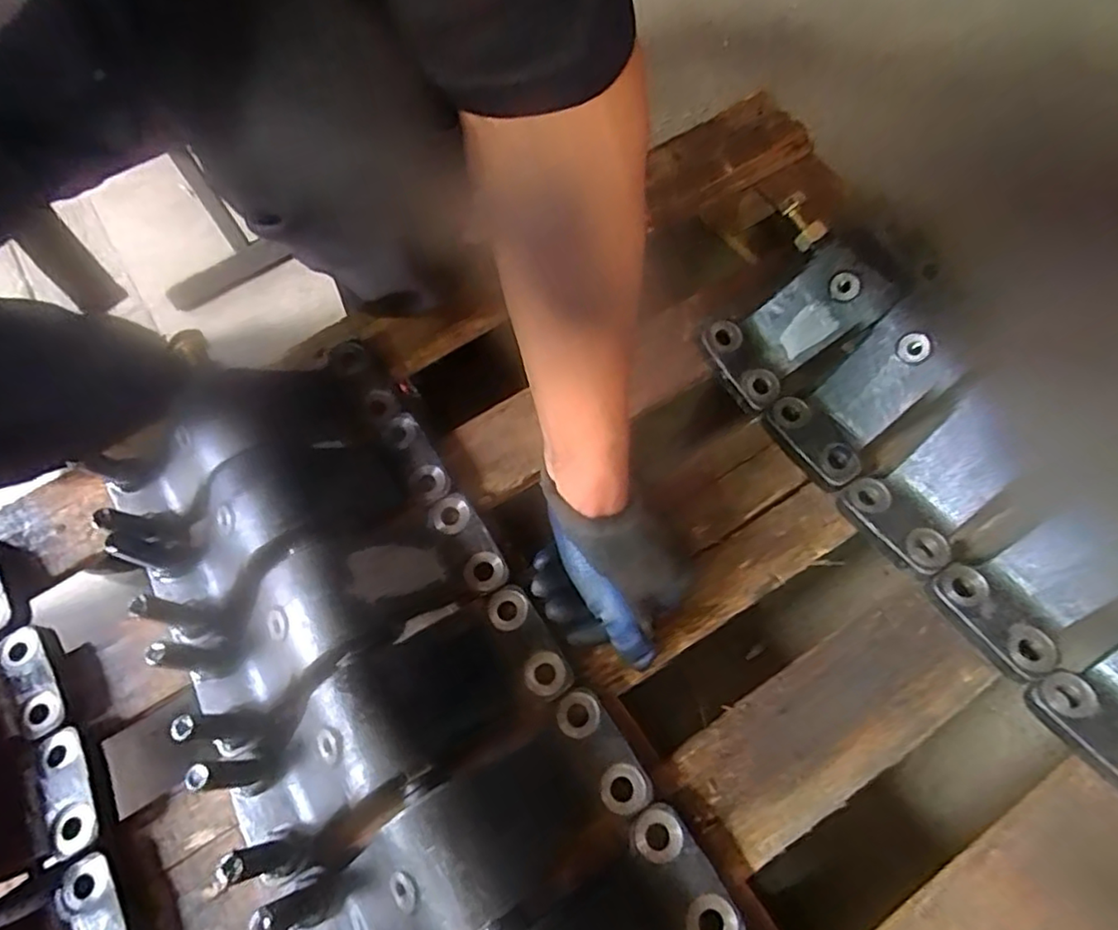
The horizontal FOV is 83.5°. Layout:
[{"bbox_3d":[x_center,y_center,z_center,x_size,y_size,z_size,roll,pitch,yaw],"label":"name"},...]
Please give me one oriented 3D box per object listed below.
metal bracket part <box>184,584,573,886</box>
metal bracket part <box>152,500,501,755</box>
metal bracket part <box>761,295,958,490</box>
[{"bbox_3d":[-0.106,0.155,0.383,0.222,0.067,0.082,-31,67,-9],"label":"metal bracket part"},{"bbox_3d":[-0.149,0.095,0.418,0.220,0.077,0.080,-32,67,-9],"label":"metal bracket part"},{"bbox_3d":[0.224,-0.053,0.466,0.076,0.029,0.132,46,113,15],"label":"metal bracket part"}]

